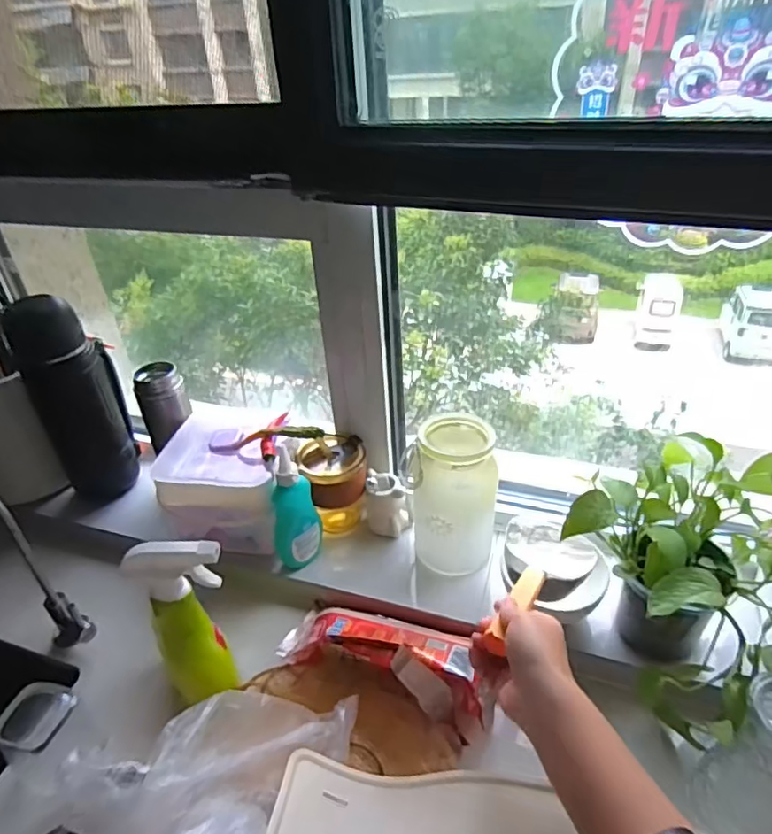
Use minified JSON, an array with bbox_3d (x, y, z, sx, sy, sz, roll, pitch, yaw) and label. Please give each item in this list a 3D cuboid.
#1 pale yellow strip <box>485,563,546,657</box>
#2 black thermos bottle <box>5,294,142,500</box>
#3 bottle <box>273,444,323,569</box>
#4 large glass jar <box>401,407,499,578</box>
[{"bbox_3d":[0.121,0.172,0.518,0.021,0.011,0.102,18,34,28],"label":"pale yellow strip"},{"bbox_3d":[-0.424,-0.032,0.788,0.079,0.285,0.099,-3,35,1],"label":"black thermos bottle"},{"bbox_3d":[-0.108,0.112,0.671,0.039,0.158,0.047,6,36,14],"label":"bottle"},{"bbox_3d":[0.076,0.094,0.660,0.102,0.177,0.081,3,36,9],"label":"large glass jar"}]

